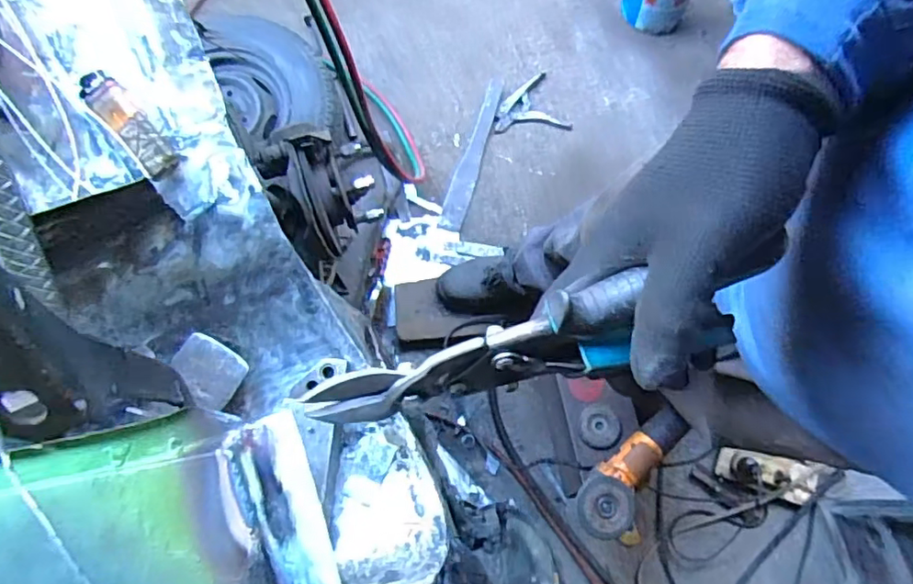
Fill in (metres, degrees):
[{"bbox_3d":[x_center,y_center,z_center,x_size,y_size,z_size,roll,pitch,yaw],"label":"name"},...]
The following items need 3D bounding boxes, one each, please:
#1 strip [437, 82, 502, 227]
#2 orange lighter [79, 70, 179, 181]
[{"bbox_3d":[0.045,-0.349,1.468,0.056,0.007,0.429,18,78,5],"label":"strip"},{"bbox_3d":[-0.213,-0.109,0.382,0.022,0.010,0.077,-40,91,-9],"label":"orange lighter"}]

